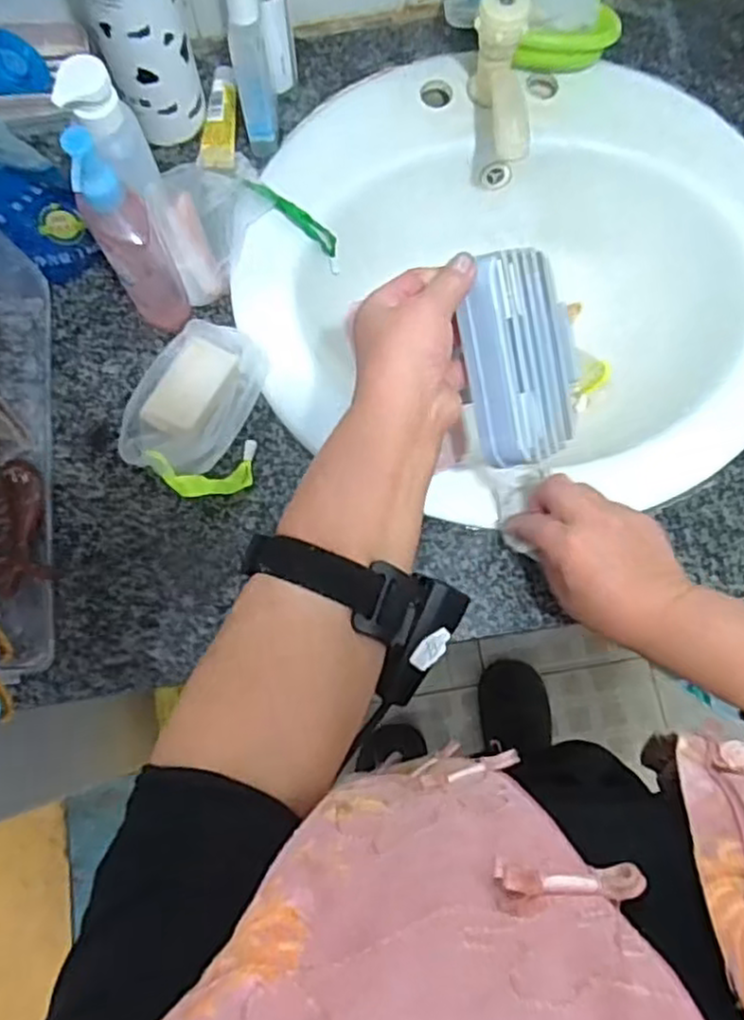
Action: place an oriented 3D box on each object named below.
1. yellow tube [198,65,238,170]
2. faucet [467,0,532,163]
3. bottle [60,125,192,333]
[{"bbox_3d":[-0.137,-0.350,0.642,0.032,0.015,0.105,0,76,-1],"label":"yellow tube"},{"bbox_3d":[0.106,-0.343,0.598,0.039,0.107,0.122,-1,76,-1],"label":"faucet"},{"bbox_3d":[-0.170,-0.191,0.505,0.041,0.174,0.052,-27,78,-7],"label":"bottle"}]

